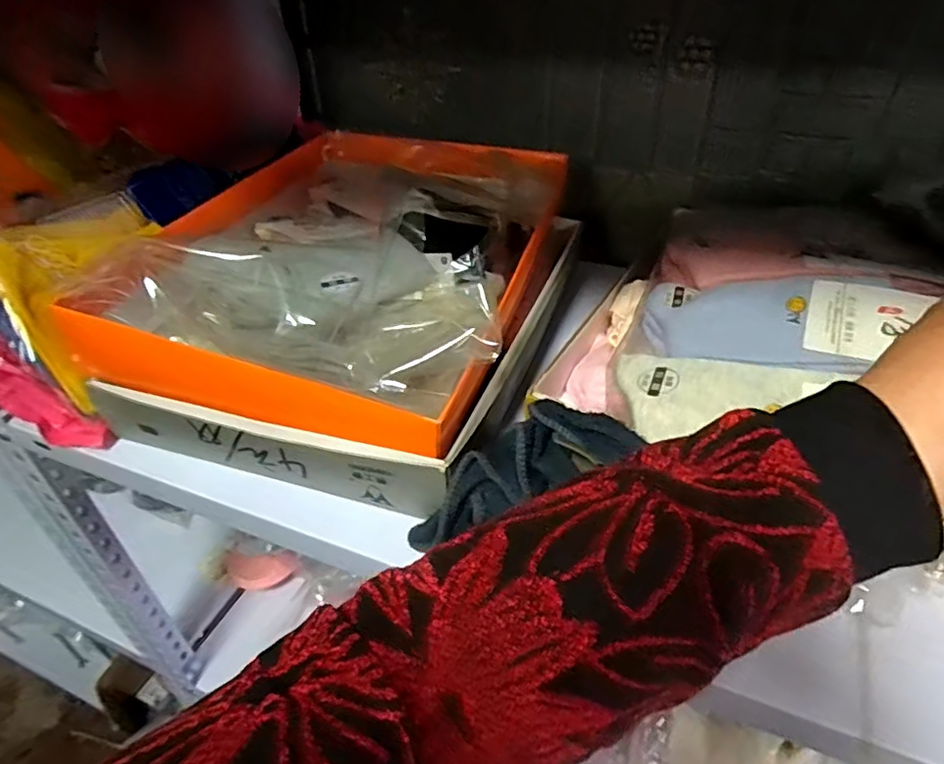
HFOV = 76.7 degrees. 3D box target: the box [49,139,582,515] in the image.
[{"bbox_3d":[-0.077,-0.092,0.482,0.270,0.109,0.374,10,39,17],"label":"box"}]

